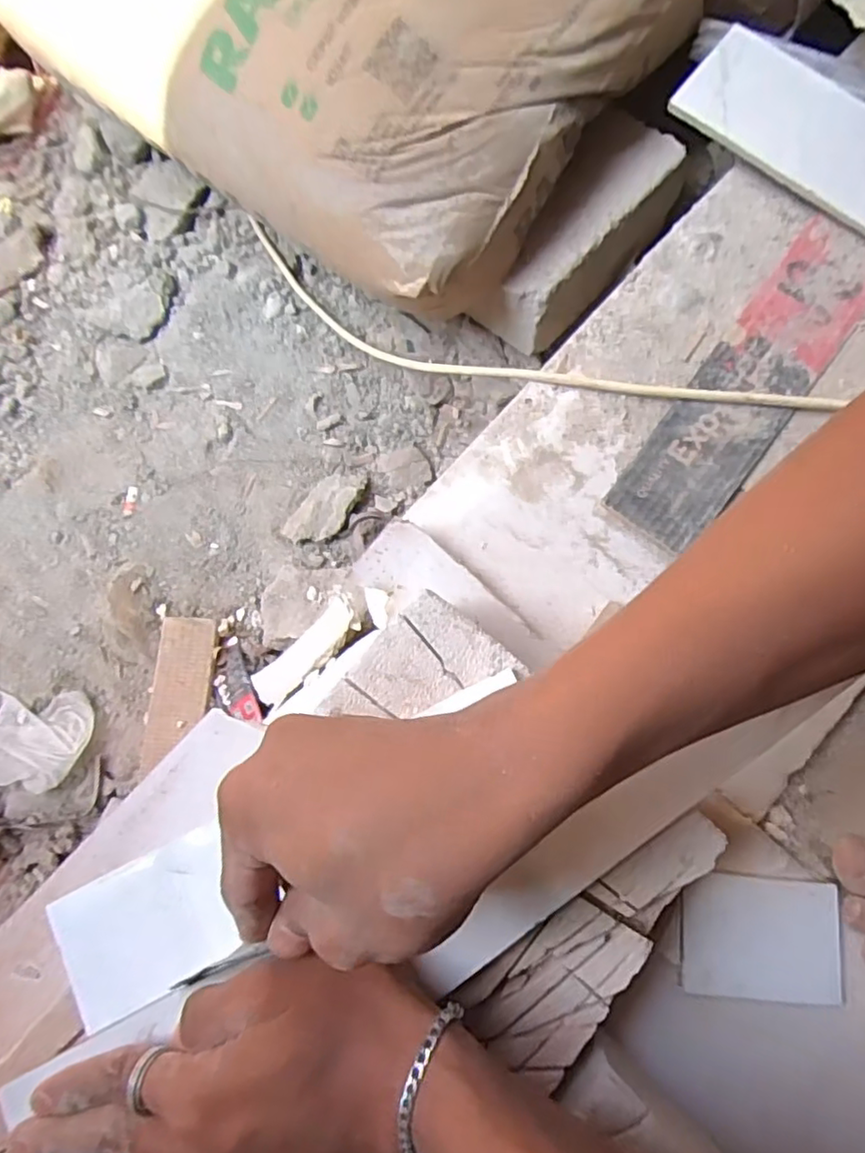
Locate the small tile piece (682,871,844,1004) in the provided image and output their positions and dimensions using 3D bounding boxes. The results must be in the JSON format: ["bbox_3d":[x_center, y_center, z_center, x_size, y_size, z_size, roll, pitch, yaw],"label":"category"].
[{"bbox_3d":[0.185,0.203,0.352,0.087,0.009,0.061,5,78,3],"label":"small tile piece"}]

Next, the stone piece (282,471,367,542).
[{"bbox_3d":[-0.092,-0.060,0.550,0.044,0.017,0.079,33,80,8],"label":"stone piece"}]

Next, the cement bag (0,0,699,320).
[{"bbox_3d":[-0.081,-0.511,0.507,0.557,0.120,0.394,43,82,10],"label":"cement bag"}]

